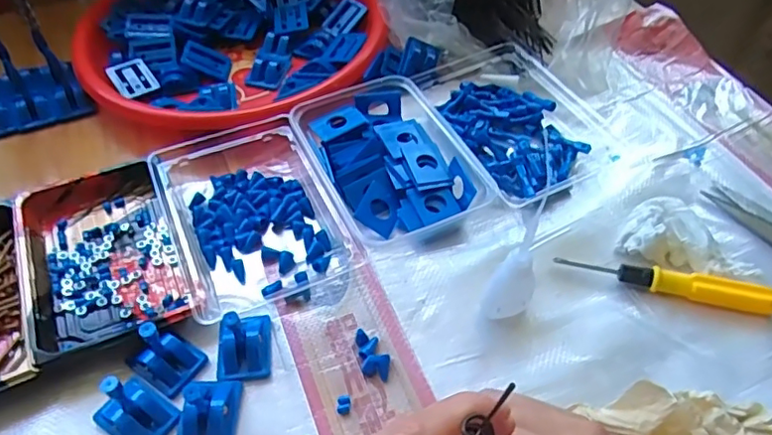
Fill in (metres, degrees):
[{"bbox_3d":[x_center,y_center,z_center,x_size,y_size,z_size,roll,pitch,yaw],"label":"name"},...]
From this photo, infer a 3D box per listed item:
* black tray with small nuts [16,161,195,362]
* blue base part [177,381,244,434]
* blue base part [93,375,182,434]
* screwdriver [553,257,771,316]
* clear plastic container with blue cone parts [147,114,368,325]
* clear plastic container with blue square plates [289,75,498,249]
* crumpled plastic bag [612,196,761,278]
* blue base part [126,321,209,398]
[{"bbox_3d":[-0.207,0.024,0.418,0.098,0.025,0.165,-21,54,-16],"label":"black tray with small nuts"},{"bbox_3d":[-0.108,0.118,0.347,0.035,0.020,0.044,-3,51,-1],"label":"blue base part"},{"bbox_3d":[-0.153,0.110,0.338,0.045,0.043,0.034,28,56,21],"label":"blue base part"},{"bbox_3d":[0.190,0.044,0.393,0.139,0.019,0.017,10,52,9],"label":"screwdriver"},{"bbox_3d":[-0.106,-0.011,0.442,0.123,0.031,0.163,-20,54,-15],"label":"clear plastic container with blue cone parts"},{"bbox_3d":[-0.002,-0.049,0.466,0.108,0.036,0.152,-21,54,-15],"label":"clear plastic container with blue square plates"},{"bbox_3d":[0.207,0.021,0.409,0.057,0.025,0.084,-30,57,-21],"label":"crumpled plastic bag"},{"bbox_3d":[-0.144,0.081,0.361,0.043,0.040,0.033,27,56,21],"label":"blue base part"}]

